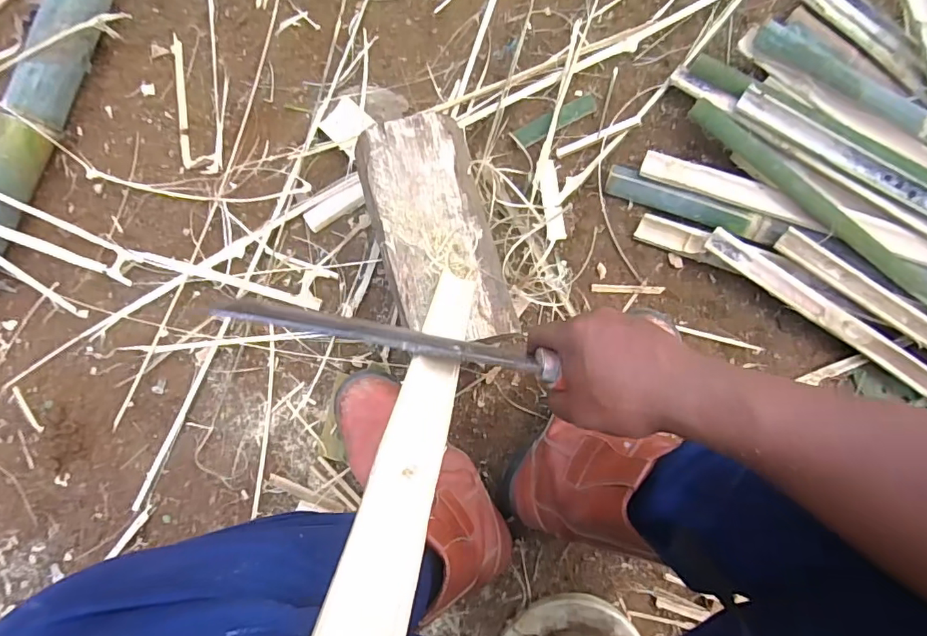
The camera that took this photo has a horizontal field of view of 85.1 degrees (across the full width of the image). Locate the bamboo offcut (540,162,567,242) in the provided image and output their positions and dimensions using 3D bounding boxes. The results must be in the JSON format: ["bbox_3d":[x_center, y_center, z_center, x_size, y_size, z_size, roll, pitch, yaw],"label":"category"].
[{"bbox_3d":[0.116,-0.155,0.664,0.025,0.011,0.105,-8,87,5],"label":"bamboo offcut"}]

